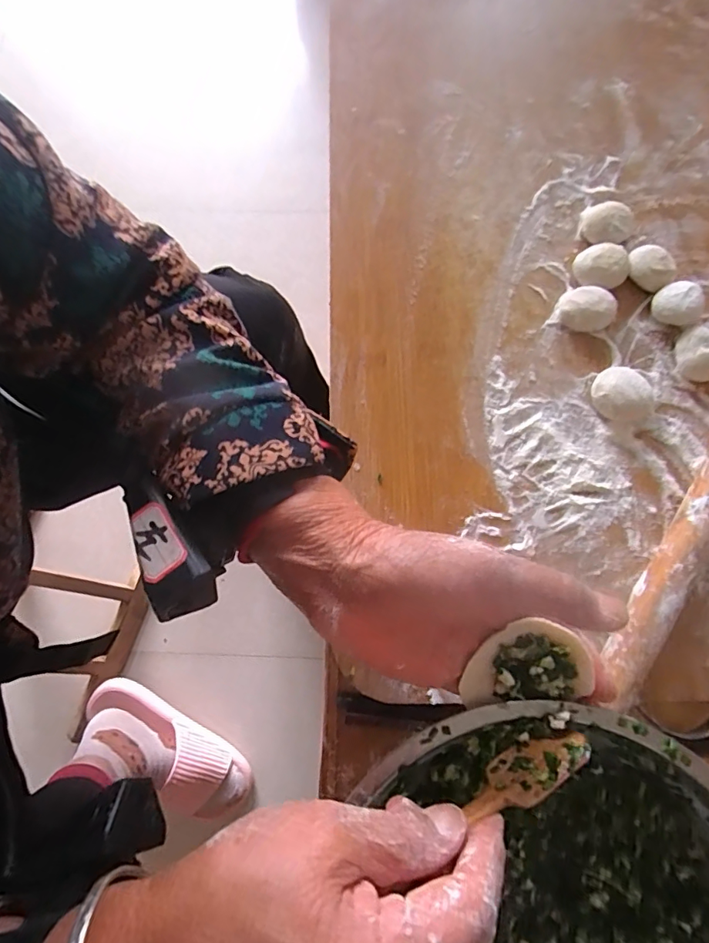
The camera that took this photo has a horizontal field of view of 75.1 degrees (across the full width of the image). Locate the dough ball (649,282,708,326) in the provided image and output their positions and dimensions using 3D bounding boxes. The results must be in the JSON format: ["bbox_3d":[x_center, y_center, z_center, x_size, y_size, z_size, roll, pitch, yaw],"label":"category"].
[{"bbox_3d":[0.225,-0.116,0.320,0.030,0.015,0.030,0,77,0],"label":"dough ball"}]

